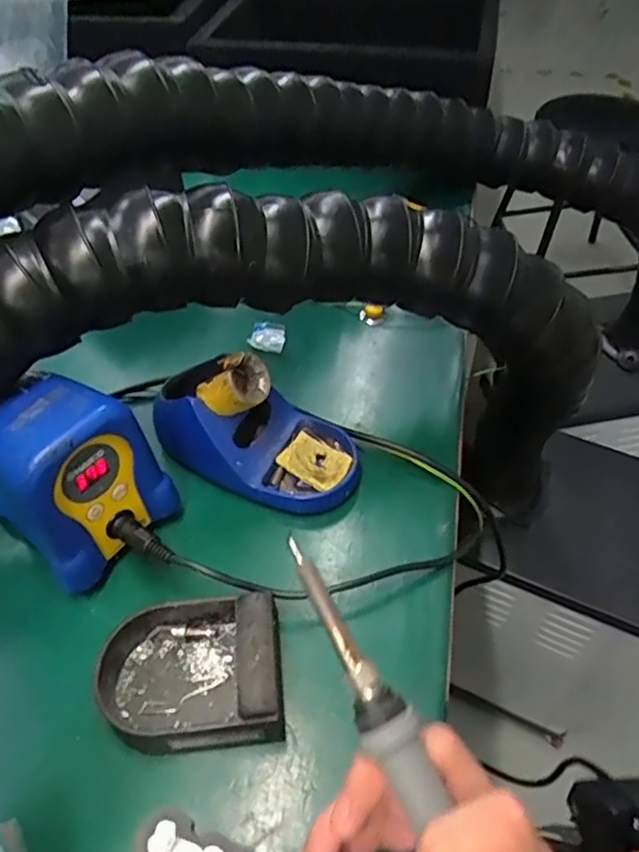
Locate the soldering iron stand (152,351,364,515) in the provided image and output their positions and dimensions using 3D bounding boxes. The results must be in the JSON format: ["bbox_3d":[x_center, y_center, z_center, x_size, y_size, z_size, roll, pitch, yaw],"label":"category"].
[{"bbox_3d":[-0.043,-0.002,0.447,0.152,0.088,0.083,17,52,17],"label":"soldering iron stand"}]

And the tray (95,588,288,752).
[{"bbox_3d":[-0.073,0.138,0.351,0.102,0.038,0.076,-6,49,-3],"label":"tray"}]

